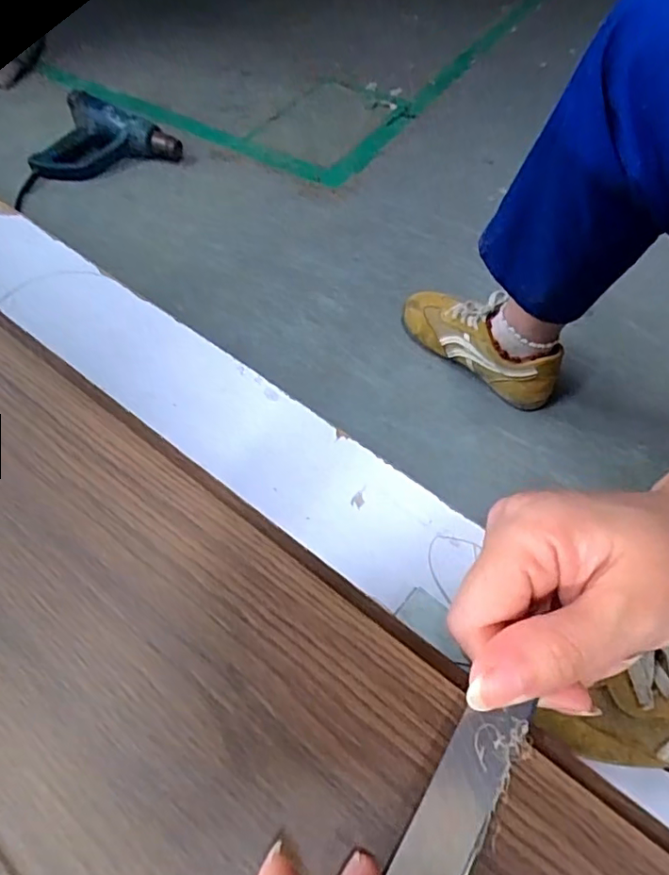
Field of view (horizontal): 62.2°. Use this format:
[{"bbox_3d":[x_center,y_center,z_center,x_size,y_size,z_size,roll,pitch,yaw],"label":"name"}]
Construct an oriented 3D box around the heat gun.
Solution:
[{"bbox_3d":[-0.445,-0.575,1.056,0.270,0.077,0.147,-15,58,-9],"label":"heat gun"}]

